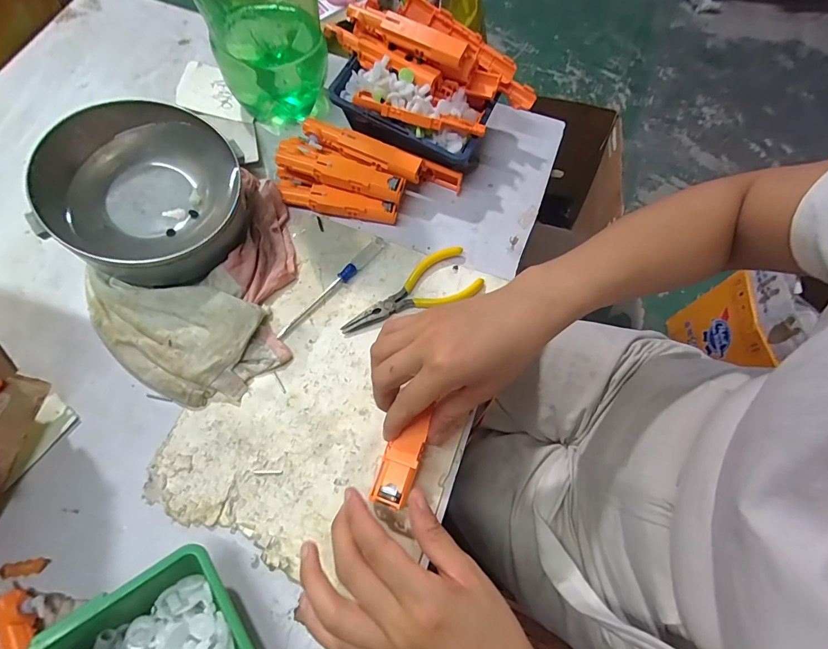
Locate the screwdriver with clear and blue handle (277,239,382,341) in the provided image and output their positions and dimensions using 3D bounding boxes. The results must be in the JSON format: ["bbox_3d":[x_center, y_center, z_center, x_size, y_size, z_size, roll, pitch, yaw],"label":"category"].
[{"bbox_3d":[-0.071,-0.035,0.372,0.012,0.010,0.127,40,74,13],"label":"screwdriver with clear and blue handle"}]

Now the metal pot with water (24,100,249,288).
[{"bbox_3d":[-0.216,-0.104,0.352,0.128,0.085,0.137,1,69,-2],"label":"metal pot with water"}]

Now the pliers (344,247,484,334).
[{"bbox_3d":[-0.005,-0.033,0.374,0.127,0.010,0.050,-16,71,-6],"label":"pliers"}]

